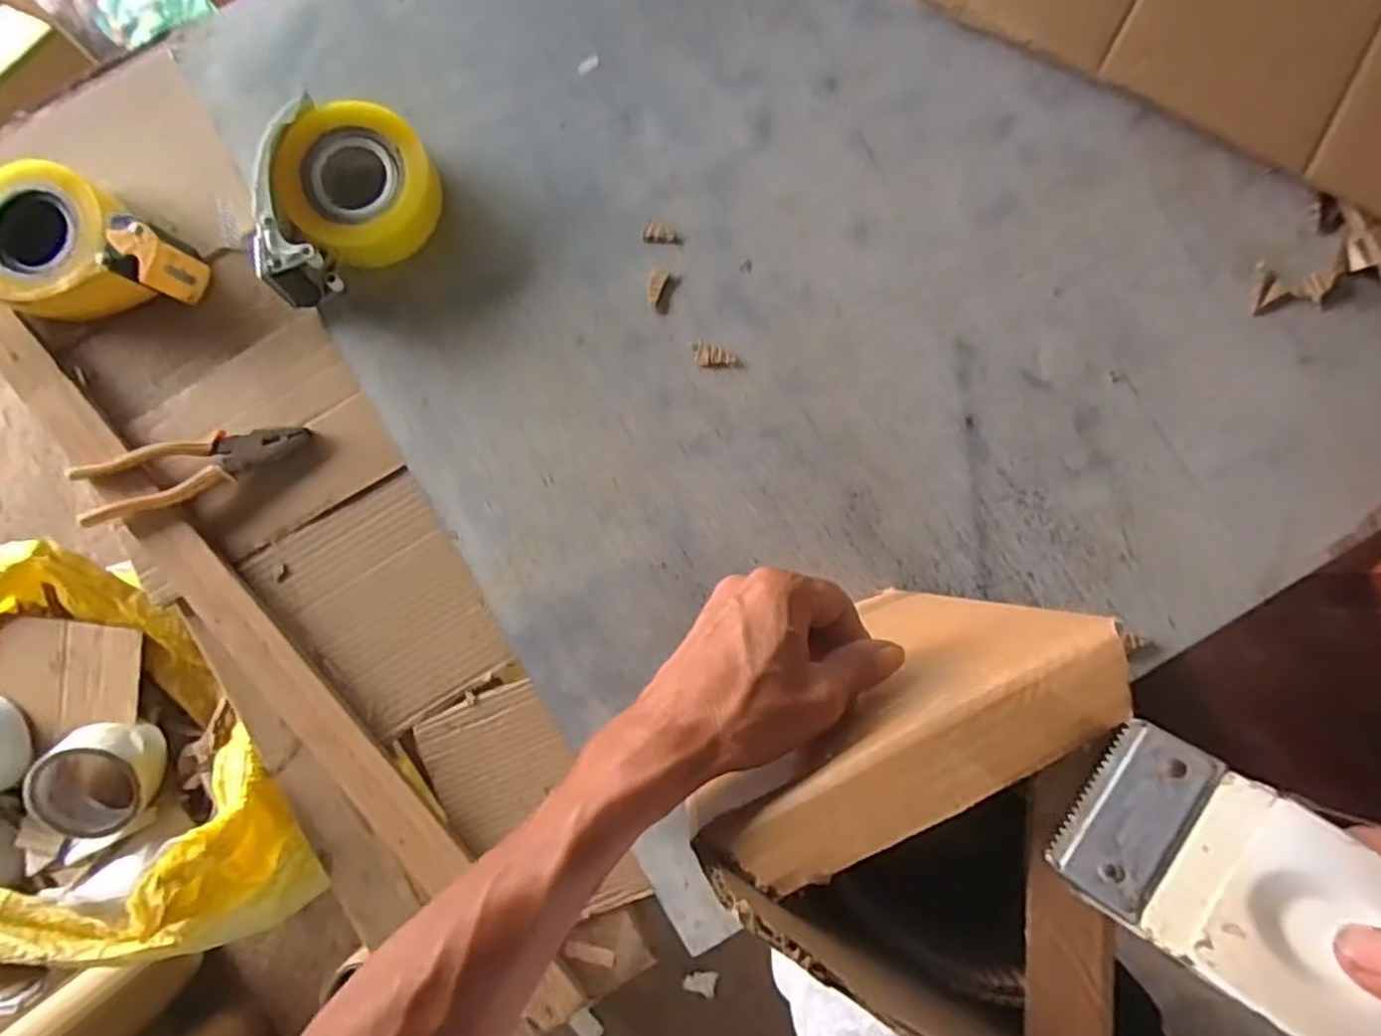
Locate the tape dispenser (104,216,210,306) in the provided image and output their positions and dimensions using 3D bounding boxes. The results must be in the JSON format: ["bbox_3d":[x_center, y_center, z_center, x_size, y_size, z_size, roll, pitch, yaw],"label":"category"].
[{"bbox_3d":[-0.444,-0.214,0.612,0.052,0.063,0.047,30,88,1],"label":"tape dispenser"}]

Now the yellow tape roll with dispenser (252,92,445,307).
[{"bbox_3d":[-0.284,-0.268,0.618,0.130,0.077,0.150,-7,87,0],"label":"yellow tape roll with dispenser"}]

